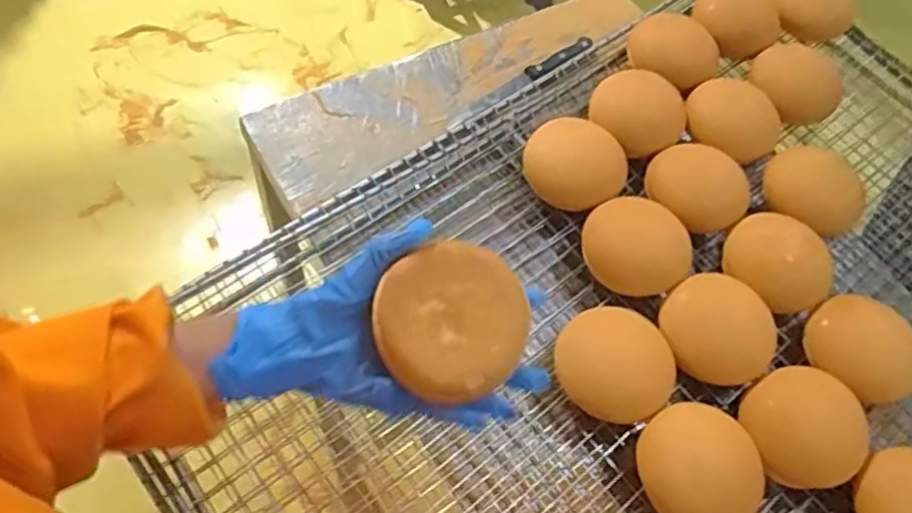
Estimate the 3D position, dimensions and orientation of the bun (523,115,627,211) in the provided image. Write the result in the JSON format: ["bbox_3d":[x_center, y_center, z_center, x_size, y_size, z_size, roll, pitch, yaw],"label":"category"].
[{"bbox_3d":[0.114,-0.088,0.675,0.097,0.053,0.097,9,64,-4],"label":"bun"}]

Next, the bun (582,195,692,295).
[{"bbox_3d":[0.167,-0.007,0.646,0.080,0.052,0.099,-29,73,-19],"label":"bun"}]

